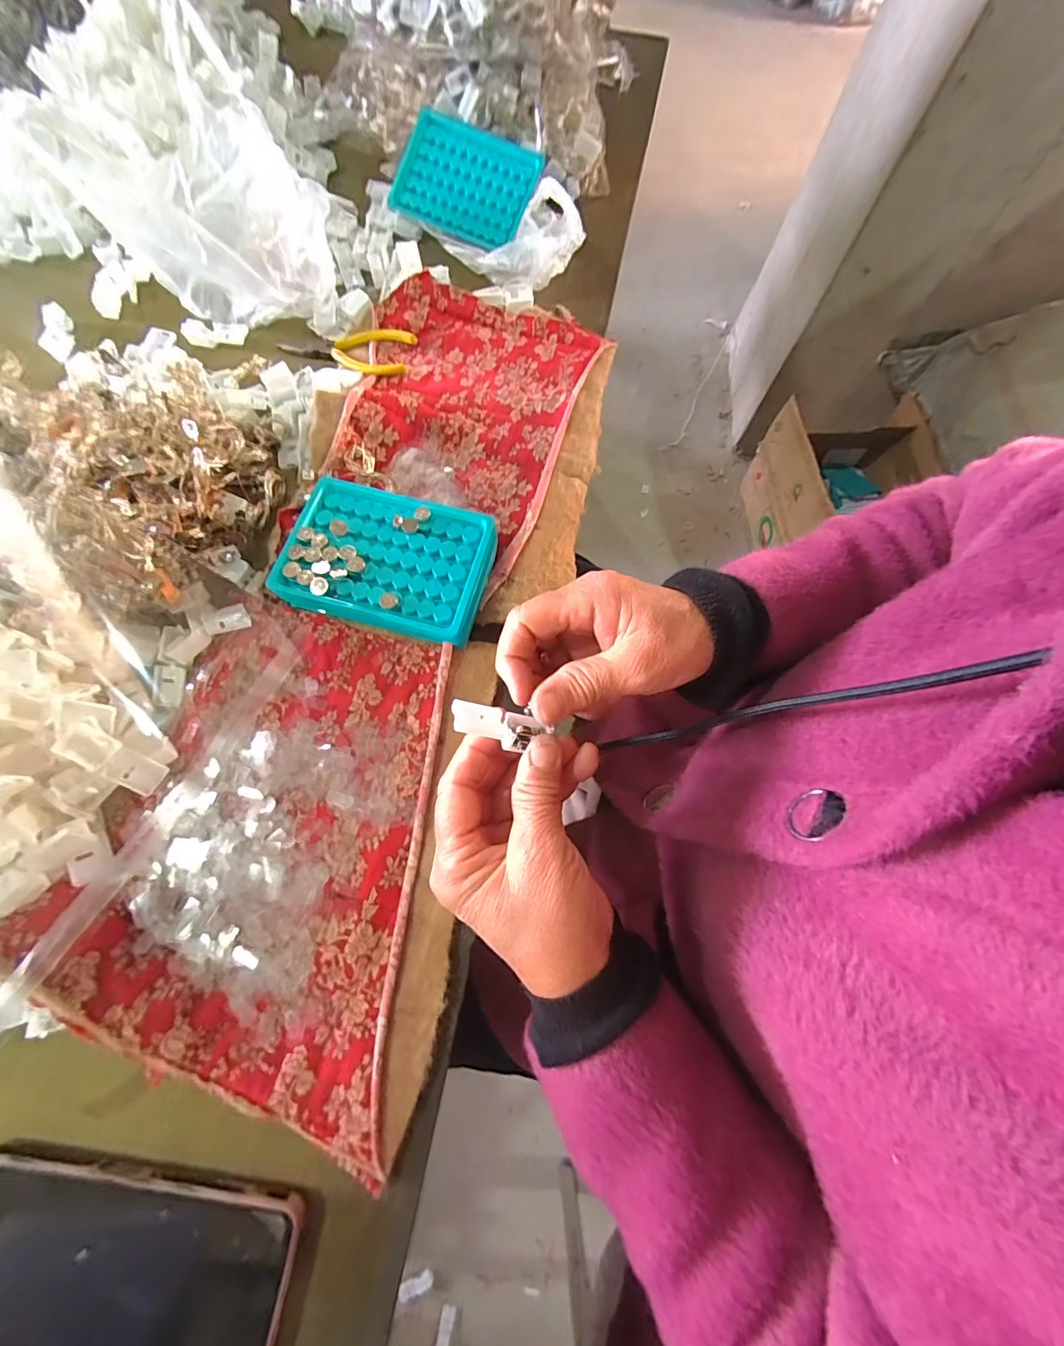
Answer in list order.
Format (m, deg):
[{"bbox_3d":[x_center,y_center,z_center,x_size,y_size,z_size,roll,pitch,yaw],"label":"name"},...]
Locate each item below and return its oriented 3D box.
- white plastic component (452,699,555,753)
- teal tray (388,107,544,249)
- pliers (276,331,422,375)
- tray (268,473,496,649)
[{"bbox_3d":[-0.017,0.027,0.247,0.051,0.010,0.019,15,70,-19],"label":"white plastic component"},{"bbox_3d":[-0.065,-0.481,0.463,0.126,0.009,0.096,26,96,1],"label":"teal tray"},{"bbox_3d":[-0.168,-0.289,0.425,0.121,0.014,0.048,9,71,2],"label":"pliers"},{"bbox_3d":[-0.099,-0.078,0.337,0.137,0.033,0.095,14,71,4],"label":"tray"}]

